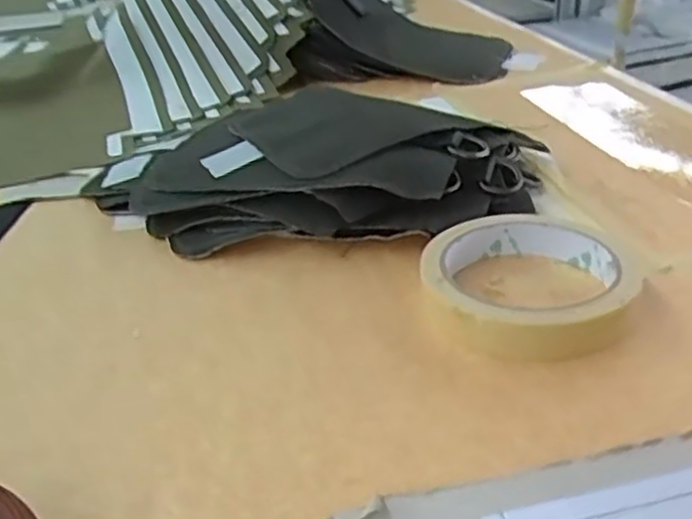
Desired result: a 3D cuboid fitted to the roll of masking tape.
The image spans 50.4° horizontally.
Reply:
[{"bbox_3d":[0.086,0.009,0.342,0.096,0.020,0.102,-3,29,2],"label":"roll of masking tape"}]

